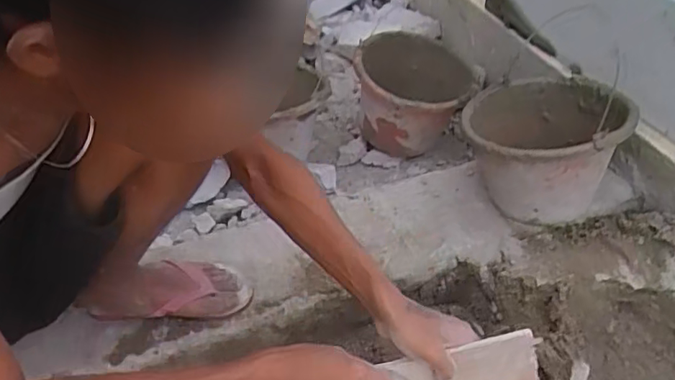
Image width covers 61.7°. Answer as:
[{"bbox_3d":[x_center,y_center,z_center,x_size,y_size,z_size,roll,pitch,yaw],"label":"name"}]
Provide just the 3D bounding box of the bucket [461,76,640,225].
[{"bbox_3d":[0.328,-0.076,0.924,0.237,0.195,0.248,7,45,11],"label":"bucket"}]

